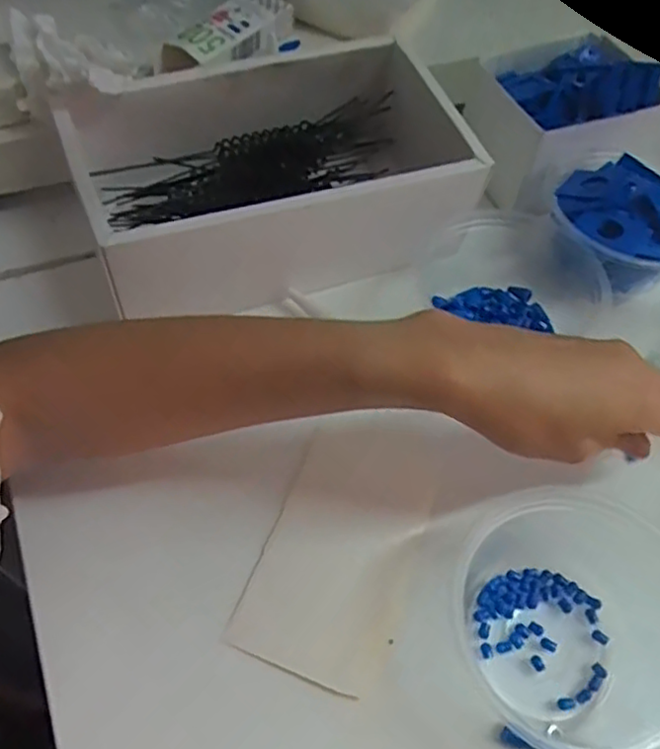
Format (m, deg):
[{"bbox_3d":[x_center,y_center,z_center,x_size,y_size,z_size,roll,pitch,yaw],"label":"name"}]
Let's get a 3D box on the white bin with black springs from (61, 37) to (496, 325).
[{"bbox_3d":[-0.034,-0.131,0.431,0.240,0.088,0.131,-16,61,-13],"label":"white bin with black springs"}]

